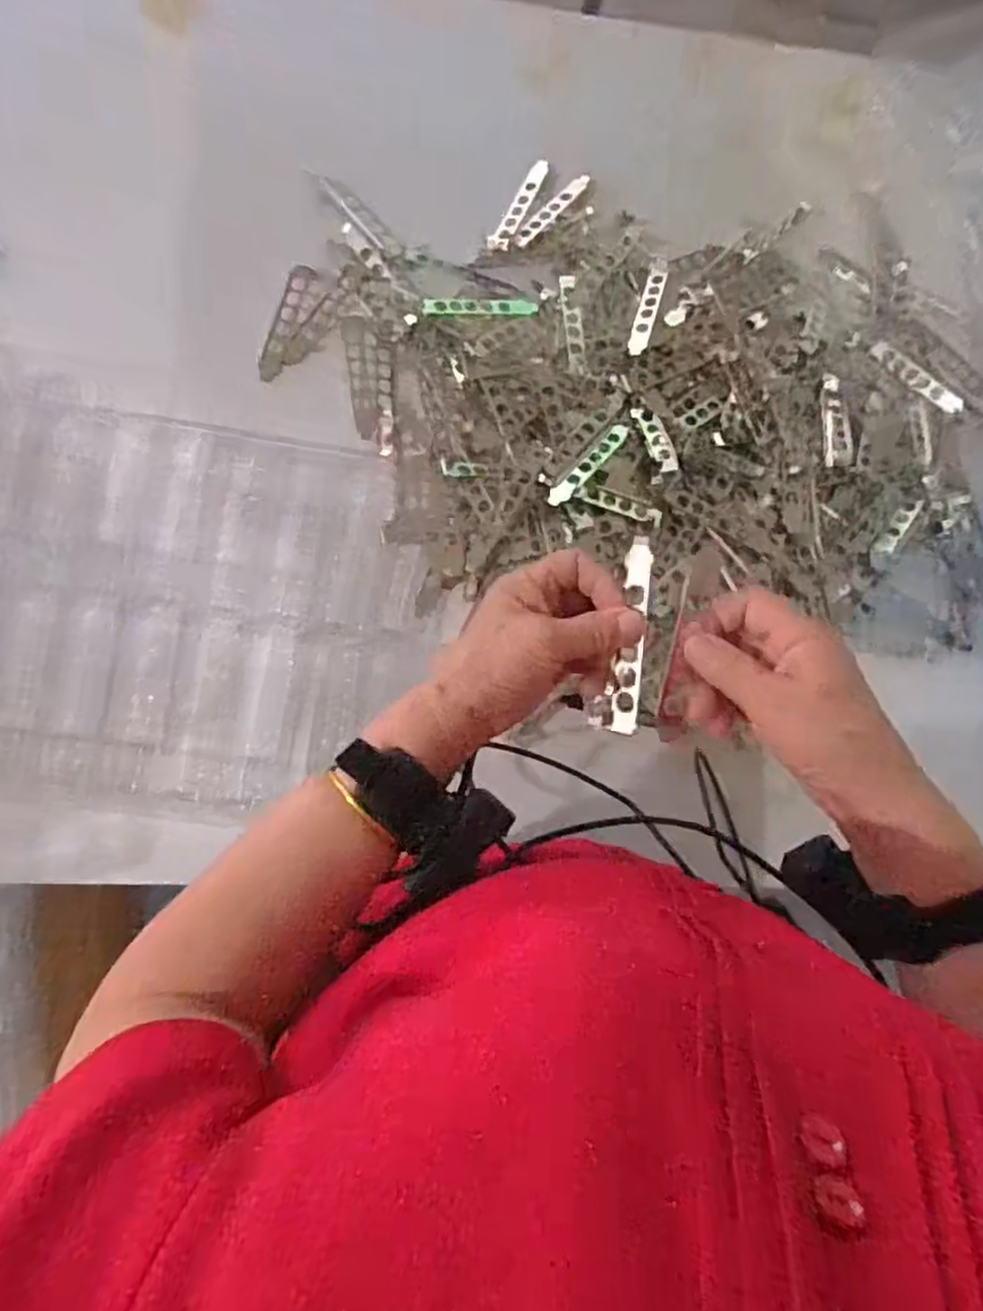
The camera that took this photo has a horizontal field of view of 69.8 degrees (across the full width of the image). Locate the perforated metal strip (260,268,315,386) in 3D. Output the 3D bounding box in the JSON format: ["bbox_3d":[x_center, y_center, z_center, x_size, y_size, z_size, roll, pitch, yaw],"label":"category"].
[{"bbox_3d":[-0.196,-0.317,0.668,0.023,0.004,0.122,17,82,-5],"label":"perforated metal strip"}]

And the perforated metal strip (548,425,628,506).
[{"bbox_3d":[0.091,-0.177,0.655,0.017,0.010,0.115,43,68,-1],"label":"perforated metal strip"}]

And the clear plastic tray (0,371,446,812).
[{"bbox_3d":[-0.275,-0.045,0.617,0.428,0.024,0.331,9,83,-6],"label":"clear plastic tray"}]

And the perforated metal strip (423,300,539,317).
[{"bbox_3d":[-0.010,-0.337,0.682,0.115,0.007,0.019,-11,90,-20],"label":"perforated metal strip"}]

